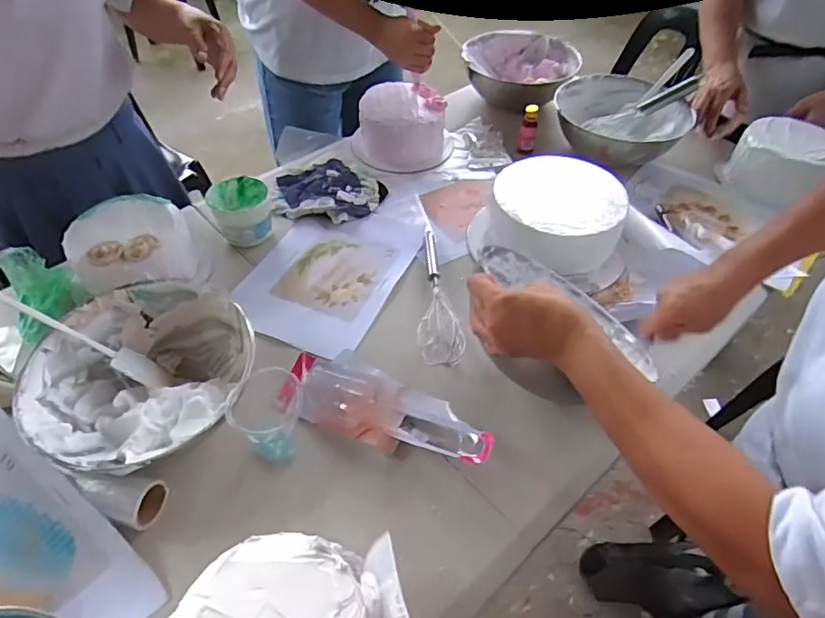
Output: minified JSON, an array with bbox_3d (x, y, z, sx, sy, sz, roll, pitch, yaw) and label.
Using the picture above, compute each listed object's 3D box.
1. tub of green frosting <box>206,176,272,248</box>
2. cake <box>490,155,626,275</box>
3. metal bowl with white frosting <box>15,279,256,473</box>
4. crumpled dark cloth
[{"bbox_3d":[-0.268,-0.149,0.844,0.090,0.075,0.097,-12,50,-10],"label":"tub of green frosting"},{"bbox_3d":[0.232,-0.158,0.857,0.198,0.087,0.206,0,49,0],"label":"cake"},{"bbox_3d":[-0.308,0.078,0.632,0.228,0.098,0.213,0,49,0],"label":"metal bowl with white frosting"},{"bbox_3d":[-0.145,-0.217,0.947,0.184,0.021,0.170,10,50,8],"label":"crumpled dark cloth"}]

